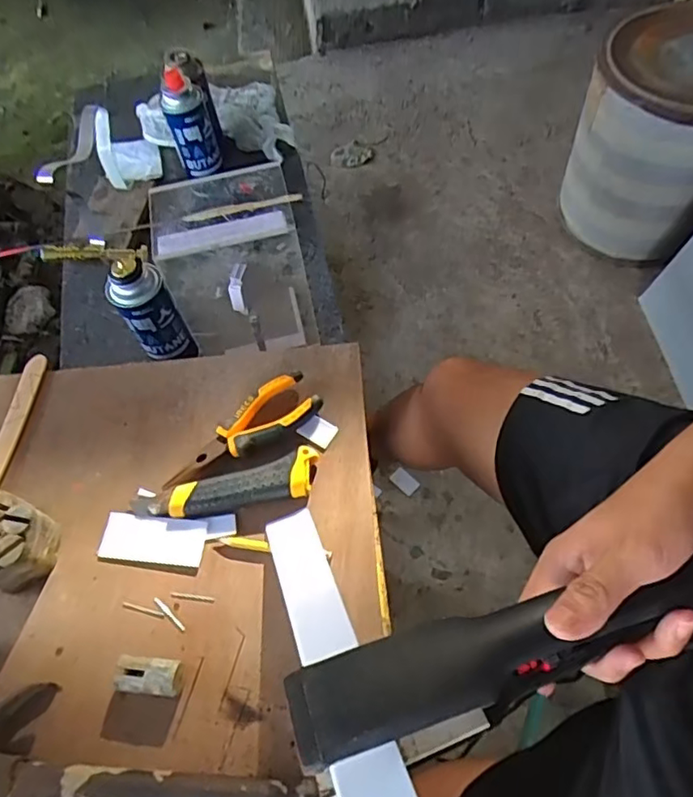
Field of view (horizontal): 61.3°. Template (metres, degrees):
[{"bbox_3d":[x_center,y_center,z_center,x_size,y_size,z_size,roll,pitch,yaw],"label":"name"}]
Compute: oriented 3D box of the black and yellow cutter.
[{"bbox_3d":[-0.106,0.083,0.519,0.168,0.024,0.039,-14,62,-5],"label":"black and yellow cutter"}]

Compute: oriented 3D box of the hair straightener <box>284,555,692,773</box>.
[{"bbox_3d":[0.115,0.136,0.338,0.298,0.036,0.053,-15,62,-10],"label":"hair straightener"}]

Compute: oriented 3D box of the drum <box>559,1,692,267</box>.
[{"bbox_3d":[0.762,-0.616,1.434,0.372,0.457,0.406,-1,61,2],"label":"drum"}]

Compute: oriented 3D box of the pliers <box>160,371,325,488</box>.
[{"bbox_3d":[-0.096,0.033,0.541,0.150,0.025,0.045,-35,65,-15],"label":"pliers"}]

